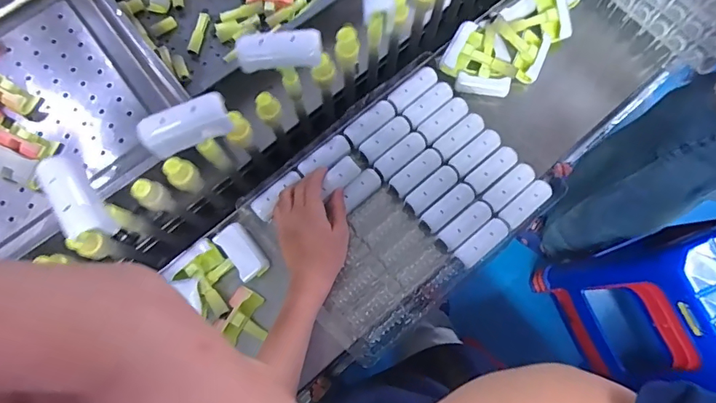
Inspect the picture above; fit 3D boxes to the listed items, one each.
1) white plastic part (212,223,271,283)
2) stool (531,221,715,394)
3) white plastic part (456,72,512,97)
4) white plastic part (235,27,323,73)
[{"bbox_3d":[-0.156,0.065,0.602,0.040,0.020,0.077,-41,78,-10],"label":"white plastic part"},{"bbox_3d":[0.738,0.238,1.072,0.343,0.510,0.322,-12,75,-3],"label":"stool"},{"bbox_3d":[0.186,-0.173,0.670,0.078,0.016,0.026,9,75,3],"label":"white plastic part"},{"bbox_3d":[-0.072,-0.140,0.421,0.076,0.031,0.025,-14,75,-3],"label":"white plastic part"}]

